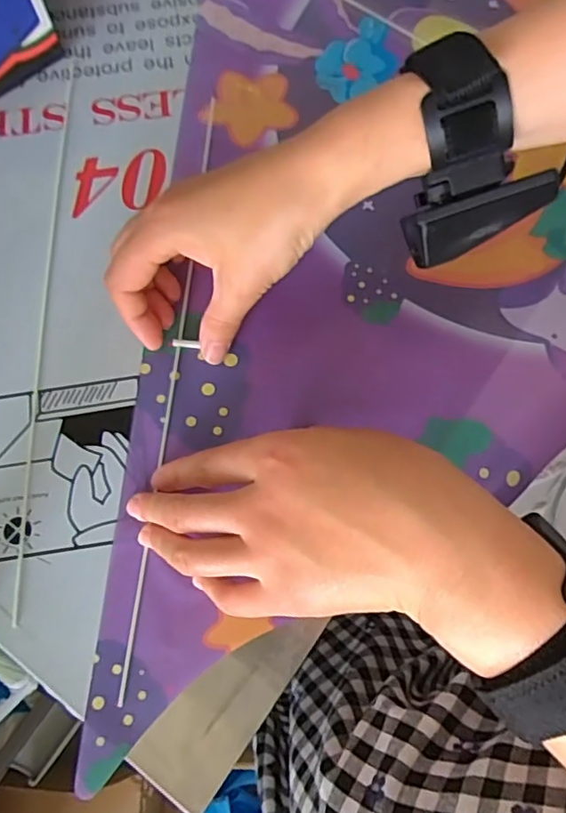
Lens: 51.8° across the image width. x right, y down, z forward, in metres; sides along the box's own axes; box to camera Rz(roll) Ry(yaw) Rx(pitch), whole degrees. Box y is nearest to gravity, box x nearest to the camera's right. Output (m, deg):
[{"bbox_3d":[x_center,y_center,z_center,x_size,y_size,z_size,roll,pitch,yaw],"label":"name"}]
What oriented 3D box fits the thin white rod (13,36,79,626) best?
[{"bbox_3d":[-0.141,-0.074,0.351,0.008,0.007,0.379,-2,72,-1],"label":"thin white rod"}]

